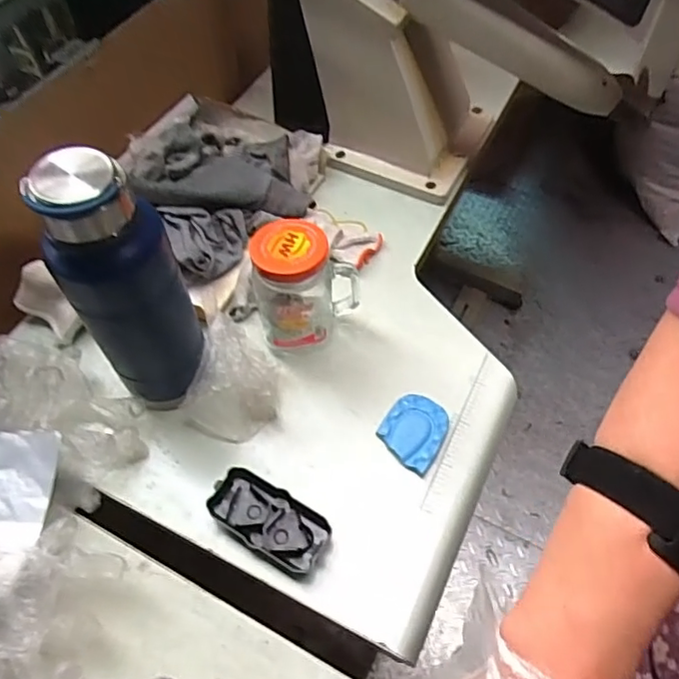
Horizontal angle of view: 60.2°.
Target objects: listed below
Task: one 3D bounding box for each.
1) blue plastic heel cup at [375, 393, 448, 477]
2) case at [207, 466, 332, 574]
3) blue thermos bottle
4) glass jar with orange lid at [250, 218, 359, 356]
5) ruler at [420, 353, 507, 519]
[{"bbox_3d":[0.074,0.090,0.585,0.060,0.012,0.076,26,61,15],"label":"blue plastic heel cup"},{"bbox_3d":[-0.064,0.162,0.525,0.107,0.030,0.051,25,61,15],"label":"case"},{"bbox_3d":[-0.177,-0.029,0.502,0.089,0.270,0.072,-1,57,-1],"label":"blue thermos bottle"},{"bbox_3d":[-0.034,-0.048,0.597,0.103,0.143,0.074,1,57,1],"label":"glass jar with orange lid"},{"bbox_3d":[0.129,0.092,0.587,0.028,0.009,0.182,24,60,14],"label":"ruler"}]

